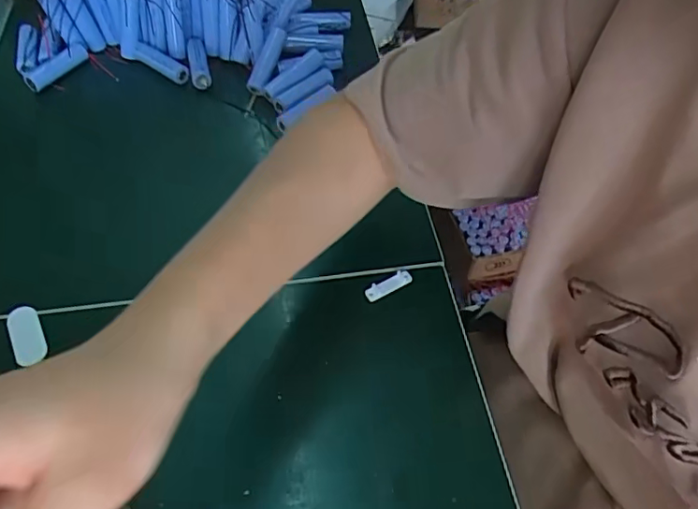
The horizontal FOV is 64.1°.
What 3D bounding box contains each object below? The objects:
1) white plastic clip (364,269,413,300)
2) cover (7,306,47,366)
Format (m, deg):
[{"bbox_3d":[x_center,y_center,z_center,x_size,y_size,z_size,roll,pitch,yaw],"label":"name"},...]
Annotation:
[{"bbox_3d":[0.029,0.022,0.407,0.037,0.006,0.011,-25,58,-18],"label":"white plastic clip"},{"bbox_3d":[-0.224,0.055,0.386,0.021,0.006,0.045,-25,57,-18],"label":"cover"}]

